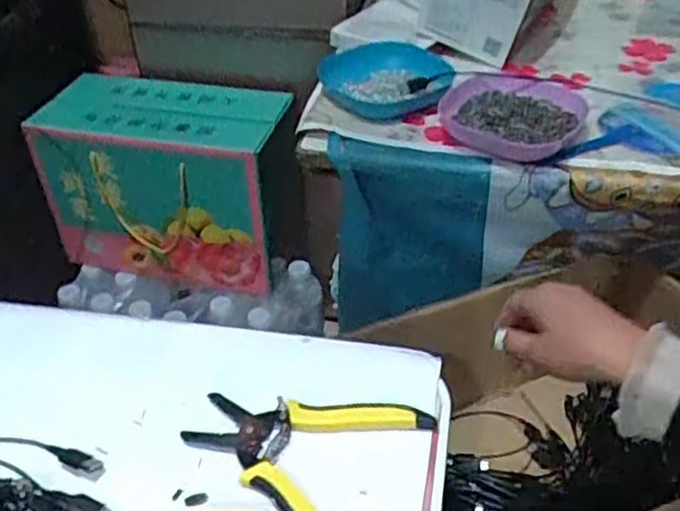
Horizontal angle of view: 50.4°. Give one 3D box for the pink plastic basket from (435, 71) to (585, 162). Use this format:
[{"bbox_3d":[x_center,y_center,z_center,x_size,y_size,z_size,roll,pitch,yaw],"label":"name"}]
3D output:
[{"bbox_3d":[0.182,-0.149,0.771,0.146,0.033,0.142,11,45,15],"label":"pink plastic basket"}]

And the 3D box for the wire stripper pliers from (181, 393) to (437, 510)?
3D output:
[{"bbox_3d":[-0.029,0.129,0.486,0.153,0.016,0.118,17,44,21],"label":"wire stripper pliers"}]

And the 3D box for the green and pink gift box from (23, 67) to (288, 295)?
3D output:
[{"bbox_3d":[-0.231,-0.105,1.024,0.322,0.239,0.156,9,41,12],"label":"green and pink gift box"}]

